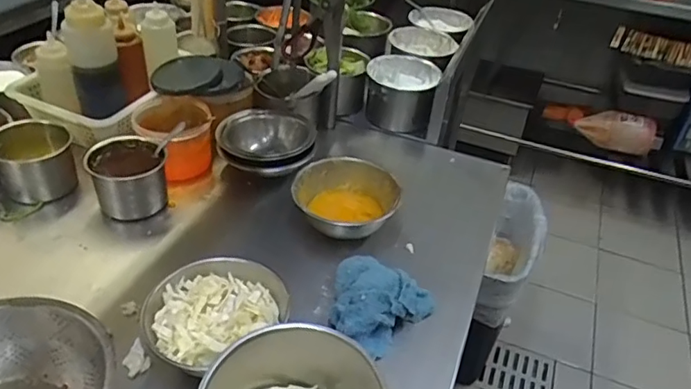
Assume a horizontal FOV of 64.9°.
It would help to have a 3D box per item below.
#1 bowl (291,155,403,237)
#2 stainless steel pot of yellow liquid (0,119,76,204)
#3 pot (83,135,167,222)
[{"bbox_3d":[0.002,0.013,0.872,0.160,0.066,0.166,4,38,-3],"label":"bowl"},{"bbox_3d":[-0.525,-0.063,0.915,0.115,0.104,0.118,4,38,-3],"label":"stainless steel pot of yellow liquid"},{"bbox_3d":[-0.356,-0.030,0.897,0.112,0.101,0.101,-11,41,-21],"label":"pot"}]

